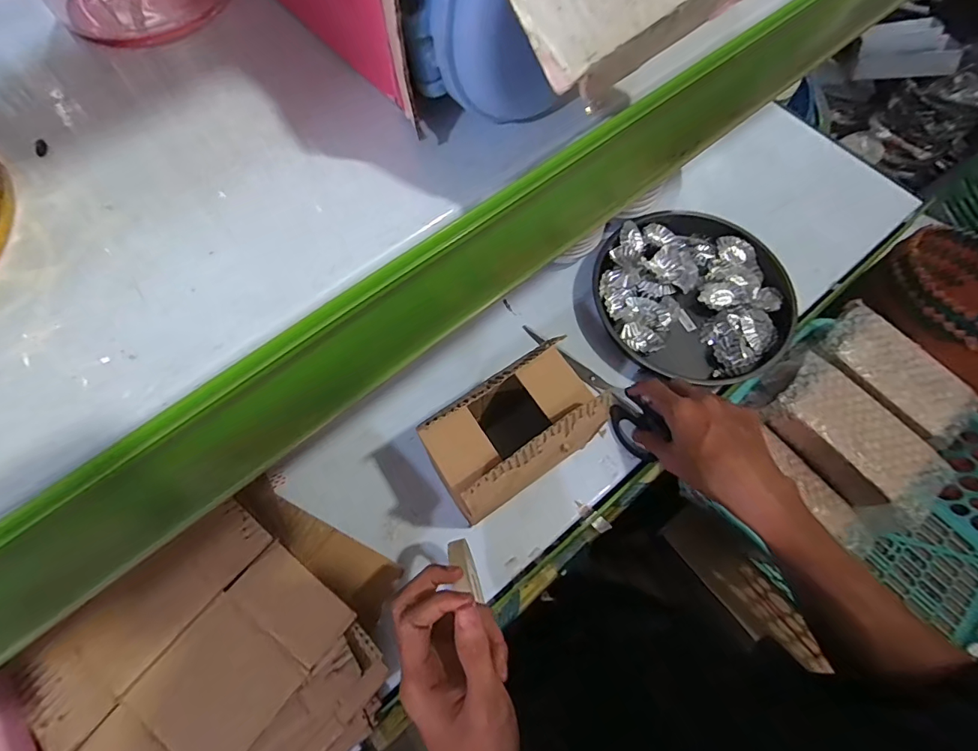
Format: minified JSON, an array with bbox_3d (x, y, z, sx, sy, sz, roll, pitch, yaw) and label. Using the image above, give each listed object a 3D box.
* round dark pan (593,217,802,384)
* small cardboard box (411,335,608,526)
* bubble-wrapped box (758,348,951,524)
[{"bbox_3d":[0.224,-0.088,0.520,0.208,0.034,0.207,0,68,-1],"label":"round dark pan"},{"bbox_3d":[0.016,0.052,0.396,0.127,0.155,0.088,-33,72,-13],"label":"small cardboard box"},{"bbox_3d":[0.397,0.070,0.507,0.087,0.044,0.176,-37,73,-15],"label":"bubble-wrapped box"}]

